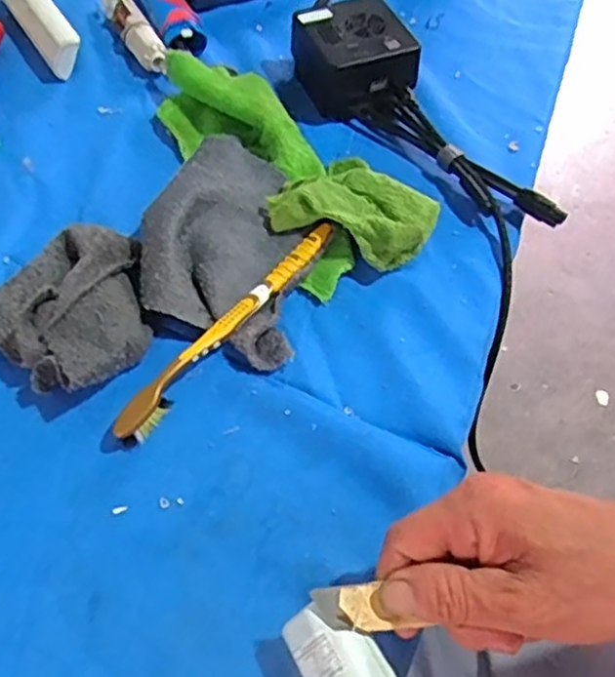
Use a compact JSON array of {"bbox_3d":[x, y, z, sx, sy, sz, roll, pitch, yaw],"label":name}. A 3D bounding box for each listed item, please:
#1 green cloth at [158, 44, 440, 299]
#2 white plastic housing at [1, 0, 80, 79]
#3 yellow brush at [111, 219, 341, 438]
[{"bbox_3d":[-0.025,-0.120,0.482,0.235,0.033,0.098,38,63,22],"label":"green cloth"},{"bbox_3d":[-0.222,-0.263,0.576,0.027,0.029,0.145,-28,61,-19],"label":"white plastic housing"},{"bbox_3d":[-0.044,-0.009,0.416,0.017,0.017,0.180,32,61,19],"label":"yellow brush"}]

